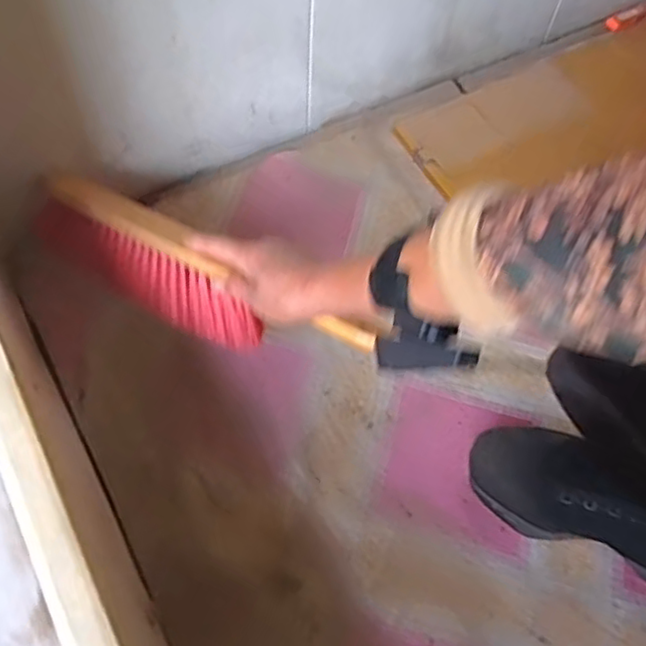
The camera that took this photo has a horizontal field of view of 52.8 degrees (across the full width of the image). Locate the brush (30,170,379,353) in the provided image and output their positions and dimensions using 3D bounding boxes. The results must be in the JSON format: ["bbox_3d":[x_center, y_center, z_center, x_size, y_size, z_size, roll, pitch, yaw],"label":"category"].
[{"bbox_3d":[-0.127,-0.042,0.625,0.375,0.067,0.071,27,62,19],"label":"brush"}]

